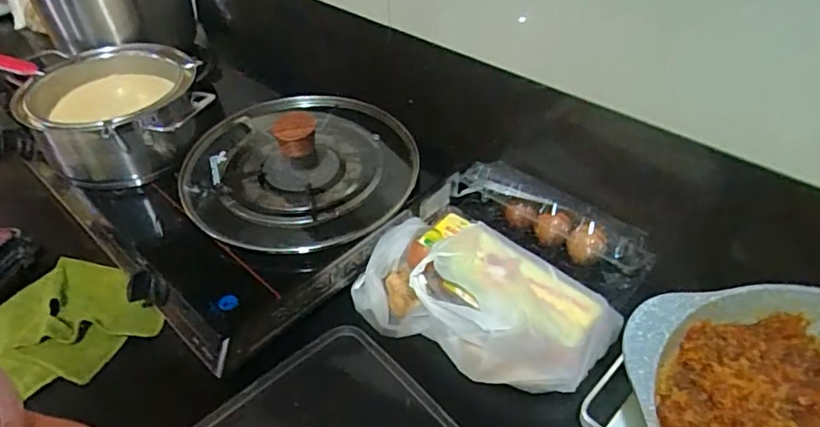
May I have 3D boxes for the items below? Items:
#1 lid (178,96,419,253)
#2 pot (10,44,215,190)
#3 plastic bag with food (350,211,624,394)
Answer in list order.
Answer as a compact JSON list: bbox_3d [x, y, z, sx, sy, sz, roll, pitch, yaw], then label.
[{"bbox_3d":[-0.133,-0.071,0.650,0.267,0.079,0.275,-1,43,1],"label":"lid"},{"bbox_3d":[-0.370,-0.129,0.698,0.201,0.097,0.201,-1,43,1],"label":"pot"},{"bbox_3d":[0.074,0.090,0.582,0.271,0.074,0.142,24,48,24],"label":"plastic bag with food"}]

